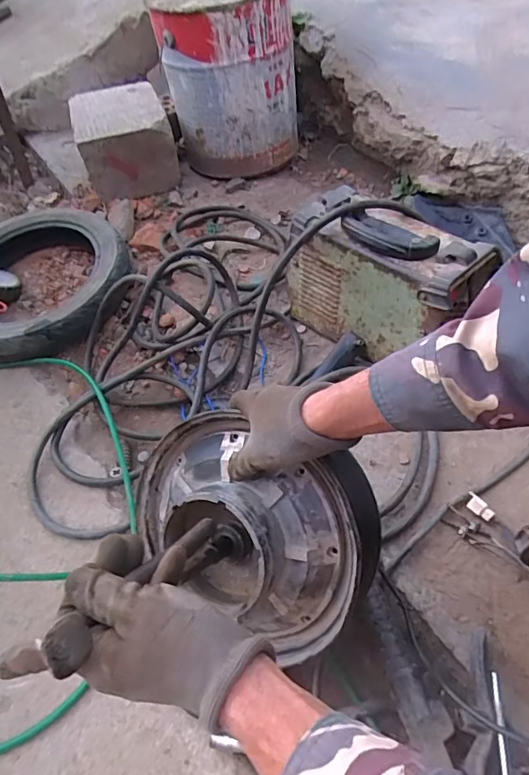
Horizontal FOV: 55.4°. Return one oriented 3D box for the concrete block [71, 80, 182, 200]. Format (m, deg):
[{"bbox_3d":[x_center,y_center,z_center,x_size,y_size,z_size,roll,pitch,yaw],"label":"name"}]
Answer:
[{"bbox_3d":[-0.316,-0.556,1.138,0.193,0.149,0.232,-20,54,-8],"label":"concrete block"}]

